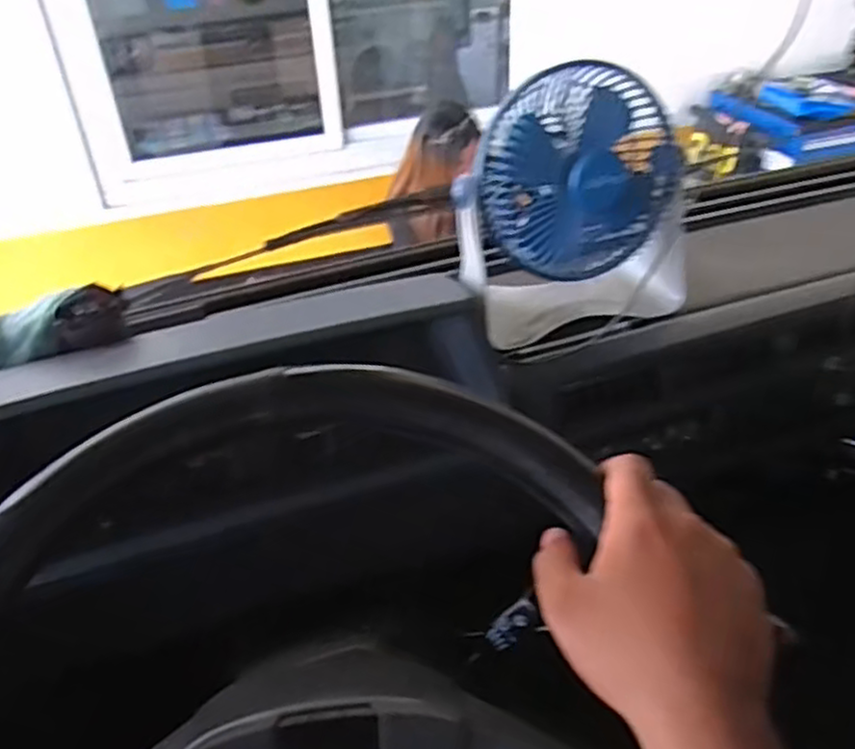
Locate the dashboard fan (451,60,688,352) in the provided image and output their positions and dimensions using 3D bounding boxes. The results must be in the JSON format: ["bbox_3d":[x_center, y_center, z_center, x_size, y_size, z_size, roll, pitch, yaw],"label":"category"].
[{"bbox_3d":[0.120,-0.137,0.617,0.194,0.184,0.104,-13,38,-13],"label":"dashboard fan"}]

